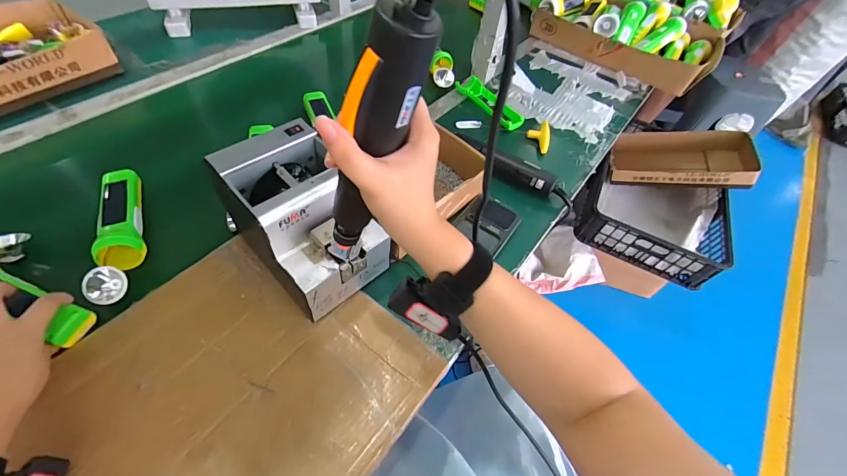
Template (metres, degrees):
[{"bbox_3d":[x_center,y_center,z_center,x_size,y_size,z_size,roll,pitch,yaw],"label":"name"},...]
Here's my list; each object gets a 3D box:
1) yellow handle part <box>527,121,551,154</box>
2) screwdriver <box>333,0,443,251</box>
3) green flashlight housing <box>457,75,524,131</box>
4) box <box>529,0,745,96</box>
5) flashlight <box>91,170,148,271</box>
[{"bbox_3d":[0.221,-0.198,0.698,0.042,0.015,0.087,15,53,4],"label":"yellow handle part"},{"bbox_3d":[-0.041,-0.061,0.262,0.037,0.221,0.035,29,55,-3],"label":"screwdriver"},{"bbox_3d":[0.138,-0.276,0.745,0.056,0.020,0.164,-30,62,-26],"label":"green flashlight housing"},{"bbox_3d":[0.550,-0.562,0.936,0.401,0.112,0.382,35,57,18],"label":"box"},{"bbox_3d":[-0.411,-0.027,0.499,0.048,0.036,0.170,-18,57,-19],"label":"flashlight"}]

